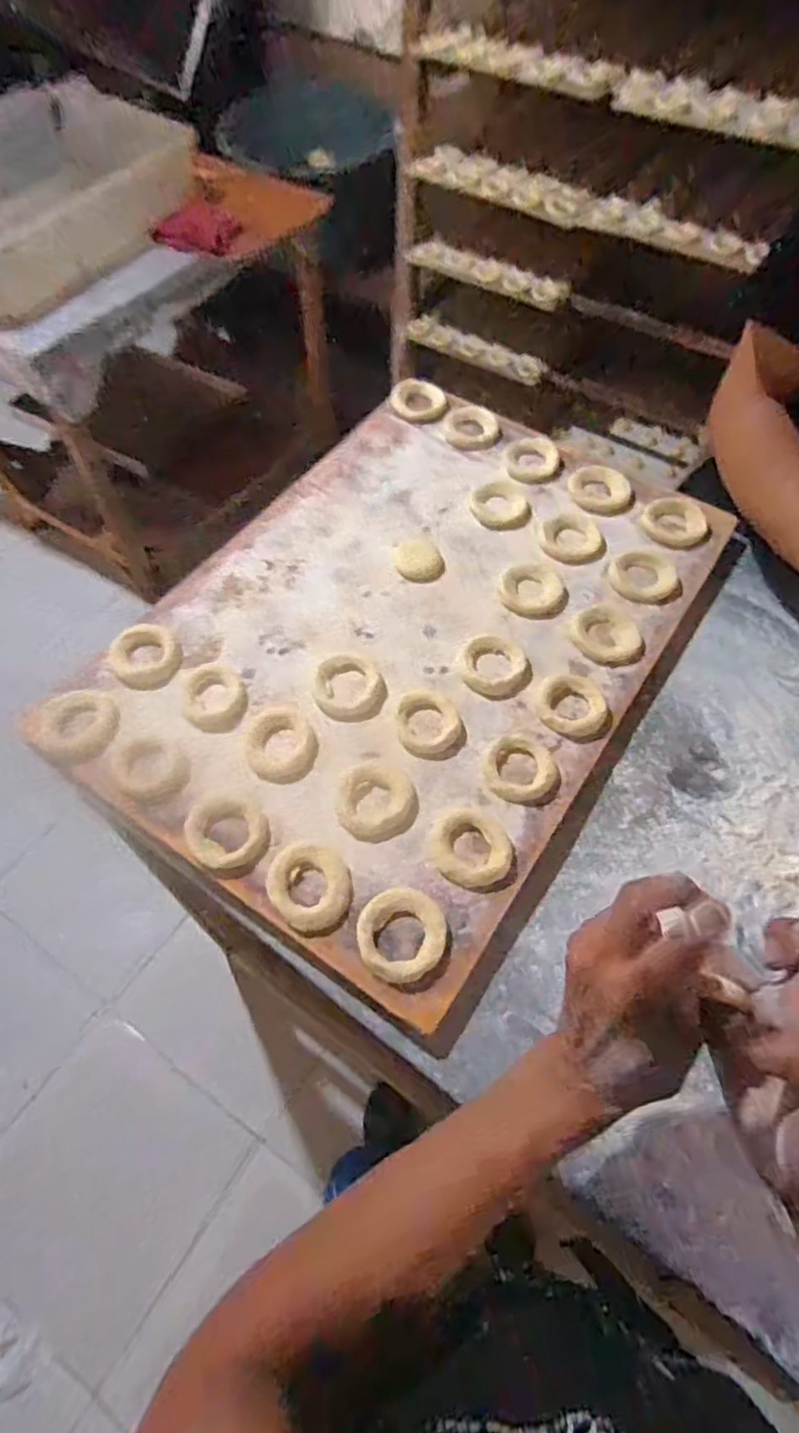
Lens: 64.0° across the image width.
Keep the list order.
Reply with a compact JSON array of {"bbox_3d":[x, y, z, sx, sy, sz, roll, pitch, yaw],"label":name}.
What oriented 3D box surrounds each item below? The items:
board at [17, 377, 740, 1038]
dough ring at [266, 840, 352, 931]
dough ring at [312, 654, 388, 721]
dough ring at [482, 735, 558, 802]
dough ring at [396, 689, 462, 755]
[{"bbox_3d":[0.018,-0.094,0.629,0.429,0.038,0.615,31,64,16],"label":"board"},{"bbox_3d":[-0.067,0.125,0.480,0.059,0.012,0.064,0,59,-1],"label":"dough ring"},{"bbox_3d":[-0.044,-0.027,0.575,0.063,0.012,0.065,0,59,-1],"label":"dough ring"},{"bbox_3d":[0.101,0.043,0.537,0.062,0.012,0.055,-3,59,-3],"label":"dough ring"},{"bbox_3d":[0.026,0.005,0.553,0.053,0.015,0.056,0,59,-1],"label":"dough ring"}]

